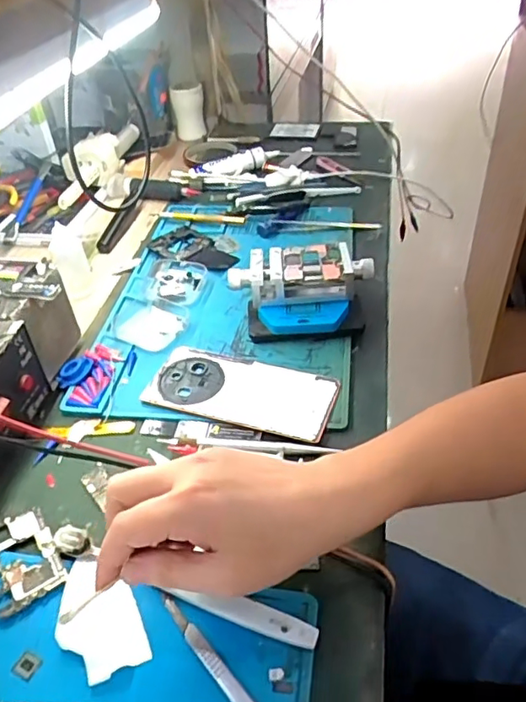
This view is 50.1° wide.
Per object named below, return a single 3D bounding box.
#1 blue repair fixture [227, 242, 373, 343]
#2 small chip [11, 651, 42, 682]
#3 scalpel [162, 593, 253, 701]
[{"bbox_3d":[0.037,-0.057,0.548,0.137,0.056,0.090,-3,41,1],"label":"blue repair fixture"},{"bbox_3d":[-0.138,0.183,0.329,0.014,0.004,0.013,17,45,22],"label":"small chip"},{"bbox_3d":[-0.022,0.183,0.316,0.010,0.004,0.121,-32,48,-28],"label":"scalpel"}]

